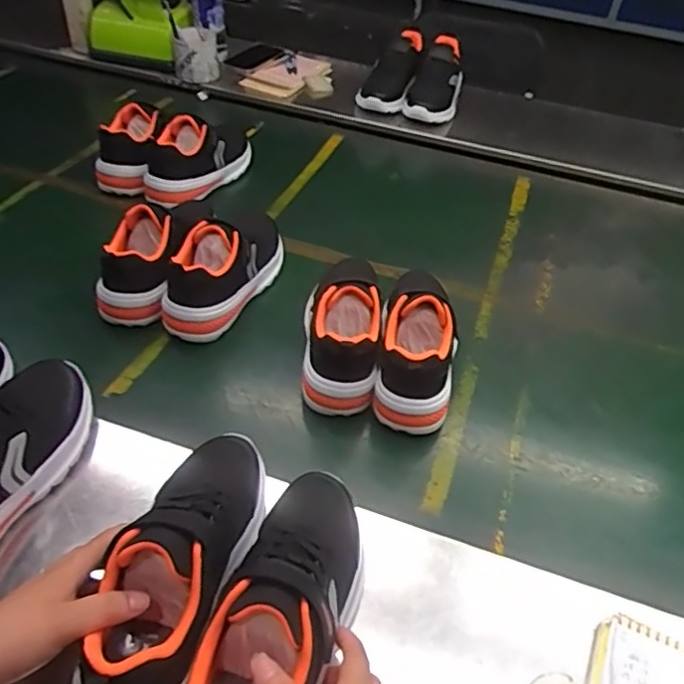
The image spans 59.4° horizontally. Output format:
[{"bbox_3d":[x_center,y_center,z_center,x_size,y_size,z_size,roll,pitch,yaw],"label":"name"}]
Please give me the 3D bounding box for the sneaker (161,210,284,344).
[{"bbox_3d":[-0.137,-0.094,0.735,0.080,0.121,0.209,21,46,15],"label":"sneaker"}]

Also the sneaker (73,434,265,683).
[{"bbox_3d":[-0.111,0.150,0.430,0.073,0.086,0.222,12,38,6],"label":"sneaker"}]

